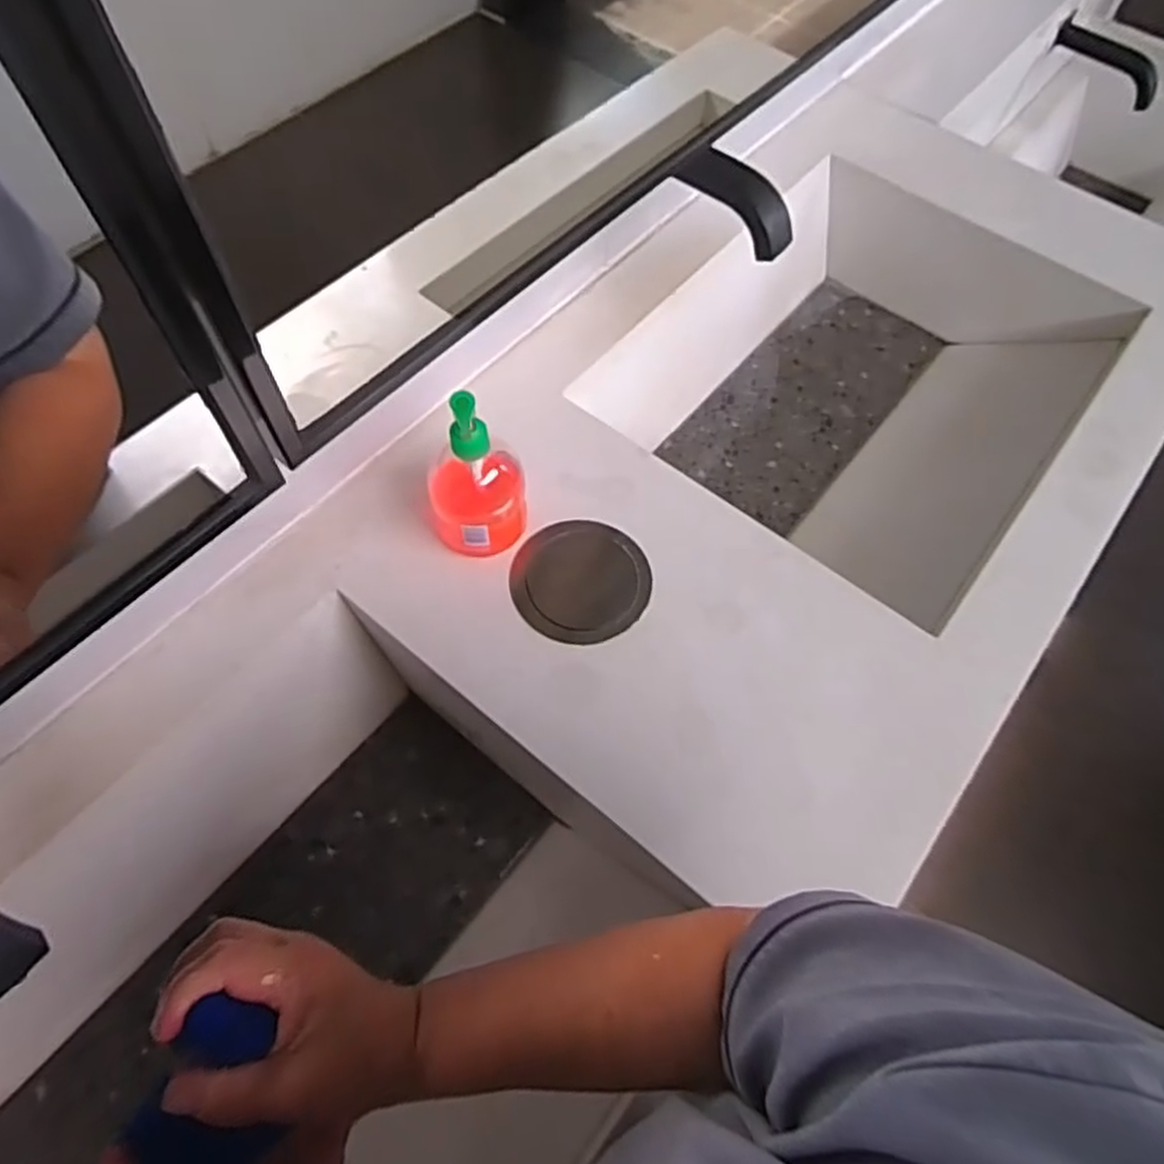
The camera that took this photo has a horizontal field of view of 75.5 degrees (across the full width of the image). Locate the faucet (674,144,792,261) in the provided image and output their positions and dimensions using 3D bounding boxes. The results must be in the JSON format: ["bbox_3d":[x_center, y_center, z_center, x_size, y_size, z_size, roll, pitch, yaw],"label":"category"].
[{"bbox_3d":[0.151,-0.366,0.717,0.130,0.041,0.046,35,61,-14],"label":"faucet"}]

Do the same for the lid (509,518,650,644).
[{"bbox_3d":[-0.001,-0.002,0.676,0.120,0.010,0.118,1,62,-1],"label":"lid"}]

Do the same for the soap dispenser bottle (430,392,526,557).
[{"bbox_3d":[-0.089,-0.087,0.623,0.088,0.164,0.067,-18,64,-11],"label":"soap dispenser bottle"}]

